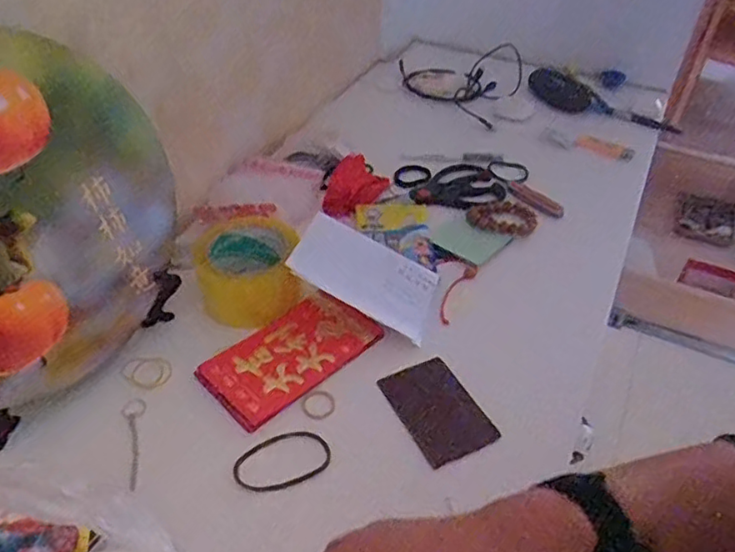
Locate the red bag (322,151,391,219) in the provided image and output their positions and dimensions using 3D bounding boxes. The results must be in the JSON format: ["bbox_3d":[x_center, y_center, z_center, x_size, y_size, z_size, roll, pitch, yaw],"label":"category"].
[{"bbox_3d":[-0.018,-0.114,0.773,0.062,0.031,0.097,17,44,15],"label":"red bag"}]

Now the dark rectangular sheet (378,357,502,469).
[{"bbox_3d":[0.063,0.117,0.551,0.069,0.010,0.097,-21,48,-24],"label":"dark rectangular sheet"}]

